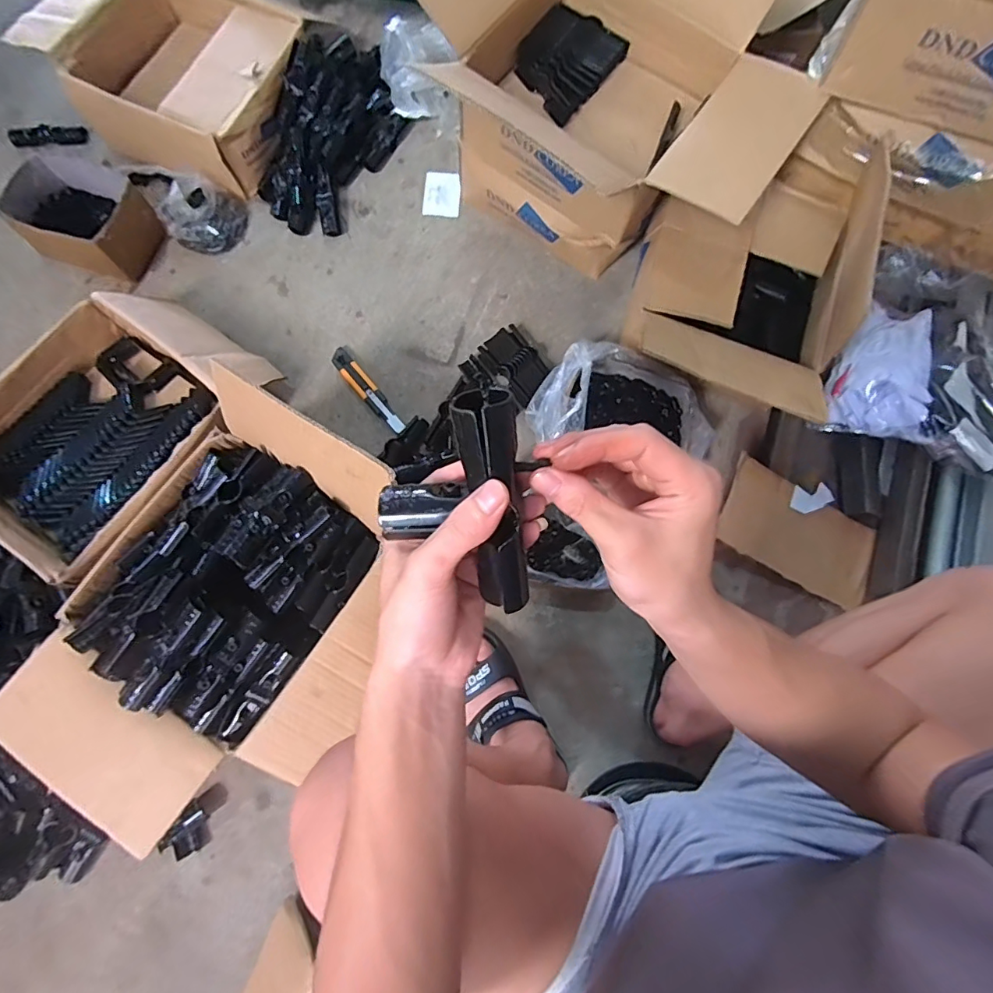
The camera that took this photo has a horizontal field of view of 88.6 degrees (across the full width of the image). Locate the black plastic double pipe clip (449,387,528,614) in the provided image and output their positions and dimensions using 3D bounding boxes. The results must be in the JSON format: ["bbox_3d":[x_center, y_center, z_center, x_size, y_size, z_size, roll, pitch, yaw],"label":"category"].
[{"bbox_3d":[0.002,0.006,0.281,0.033,0.017,0.137,-12,119,-5],"label":"black plastic double pipe clip"}]

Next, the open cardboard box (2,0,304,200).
[{"bbox_3d":[-0.570,-0.761,0.919,0.442,0.142,0.323,31,77,6],"label":"open cardboard box"}]

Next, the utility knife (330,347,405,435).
[{"bbox_3d":[-0.216,-0.178,0.857,0.033,0.015,0.182,-40,80,-10],"label":"utility knife"}]

